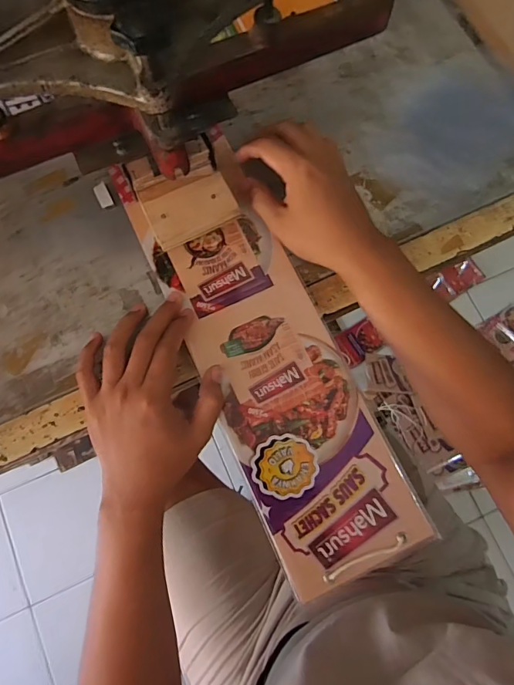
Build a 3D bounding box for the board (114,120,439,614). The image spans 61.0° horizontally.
[{"bbox_3d":[0.007,0.004,0.399,0.124,0.011,0.405,-24,78,-6],"label":"board"}]

